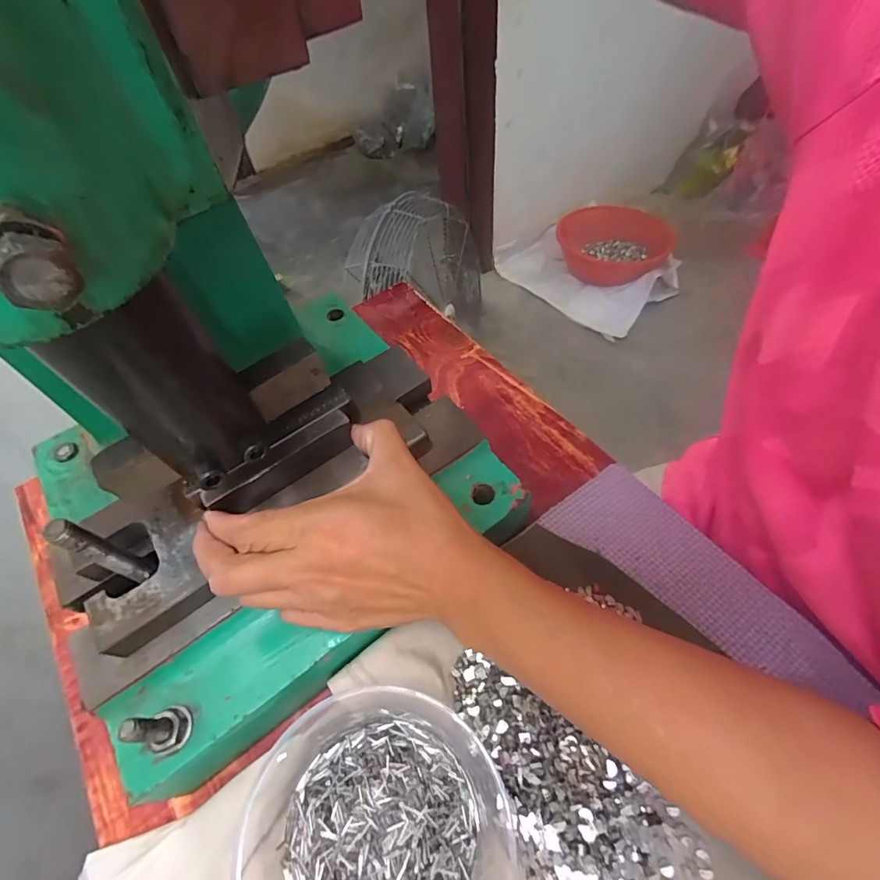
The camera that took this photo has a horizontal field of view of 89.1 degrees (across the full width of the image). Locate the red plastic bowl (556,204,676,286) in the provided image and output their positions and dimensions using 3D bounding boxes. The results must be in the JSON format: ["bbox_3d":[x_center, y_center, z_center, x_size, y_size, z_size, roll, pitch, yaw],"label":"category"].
[{"bbox_3d":[0.596,-0.672,1.541,0.355,0.142,0.355,-2,56,3],"label":"red plastic bowl"}]

